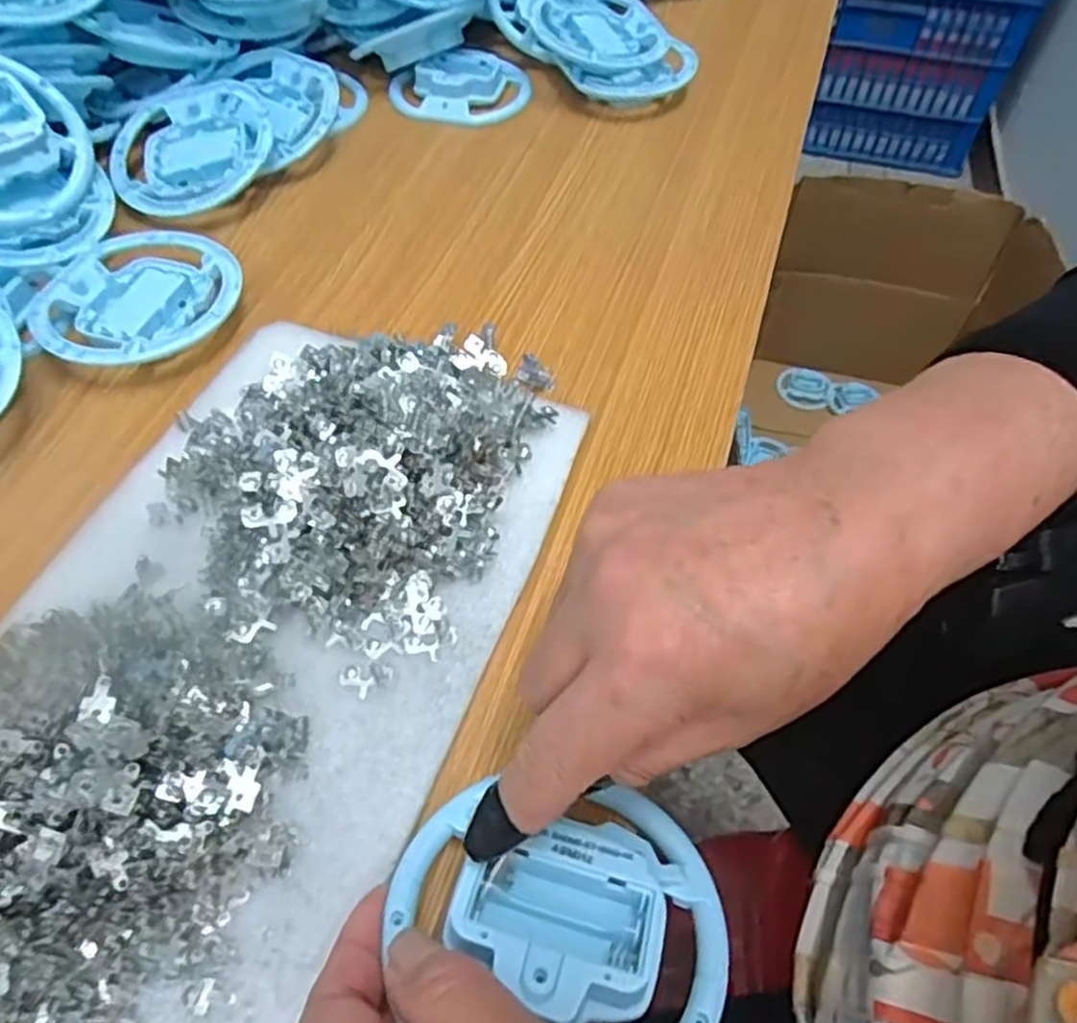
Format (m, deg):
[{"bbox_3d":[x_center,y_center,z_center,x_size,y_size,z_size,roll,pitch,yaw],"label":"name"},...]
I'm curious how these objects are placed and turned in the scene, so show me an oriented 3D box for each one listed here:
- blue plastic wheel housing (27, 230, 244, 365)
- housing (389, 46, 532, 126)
[{"bbox_3d":[-0.211,-0.110,0.405,0.103,0.022,0.096,-19,57,-15],"label":"blue plastic wheel housing"},{"bbox_3d":[-0.057,-0.308,0.552,0.099,0.023,0.064,-3,55,-4],"label":"housing"}]

